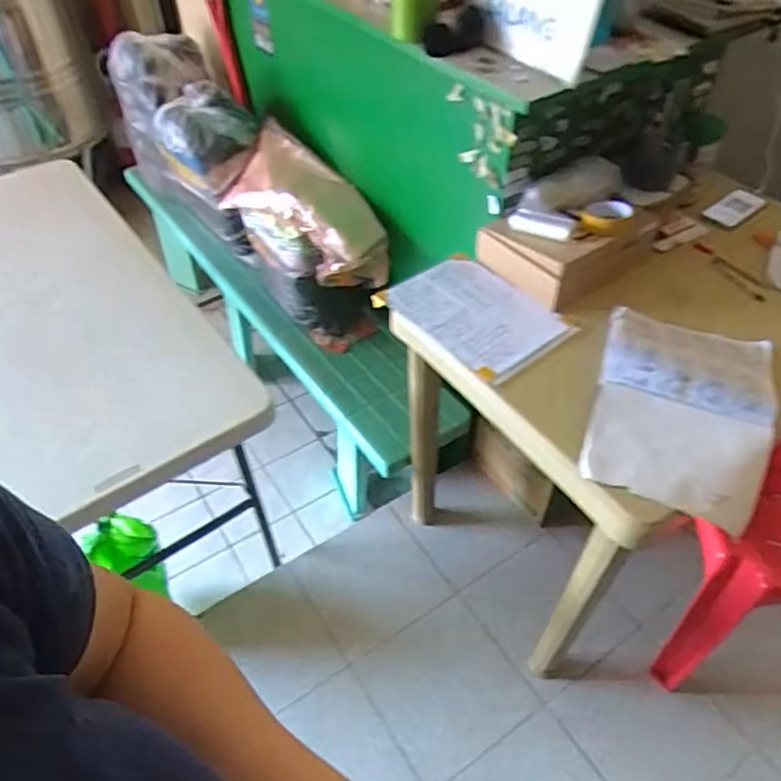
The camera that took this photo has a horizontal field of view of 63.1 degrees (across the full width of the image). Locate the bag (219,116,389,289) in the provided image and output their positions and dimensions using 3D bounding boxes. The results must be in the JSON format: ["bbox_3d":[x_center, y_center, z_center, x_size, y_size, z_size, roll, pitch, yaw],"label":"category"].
[{"bbox_3d":[-0.190,-0.414,1.484,0.218,0.241,0.386,-34,56,-28],"label":"bag"}]

